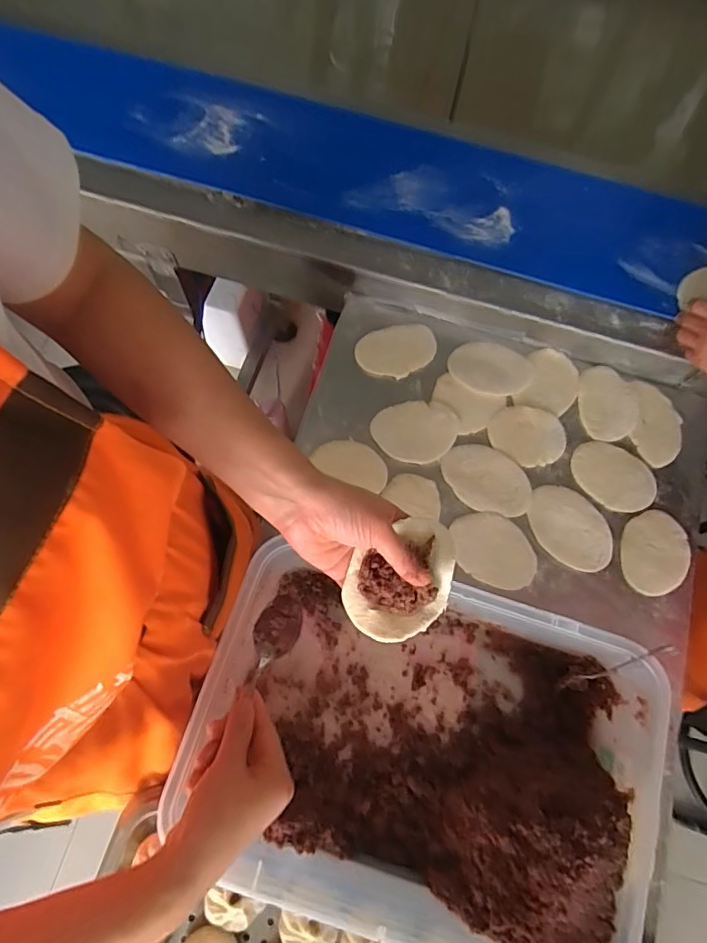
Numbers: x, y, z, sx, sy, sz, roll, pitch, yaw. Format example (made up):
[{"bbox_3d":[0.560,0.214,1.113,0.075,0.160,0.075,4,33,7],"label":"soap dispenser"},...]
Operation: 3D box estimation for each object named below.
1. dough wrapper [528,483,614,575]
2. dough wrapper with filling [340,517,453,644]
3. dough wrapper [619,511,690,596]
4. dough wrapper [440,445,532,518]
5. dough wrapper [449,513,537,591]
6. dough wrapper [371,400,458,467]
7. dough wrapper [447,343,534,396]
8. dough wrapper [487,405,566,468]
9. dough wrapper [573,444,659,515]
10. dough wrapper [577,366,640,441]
[{"bbox_3d":[0.258,0.065,0.610,0.077,0.009,0.109,-39,78,-12],"label":"dough wrapper"},{"bbox_3d":[0.040,0.084,0.394,0.096,0.022,0.069,-40,79,-12],"label":"dough wrapper with filling"},{"bbox_3d":[0.353,0.095,0.600,0.073,0.009,0.096,14,76,14],"label":"dough wrapper"},{"bbox_3d":[0.162,0.010,0.625,0.112,0.008,0.074,32,75,7],"label":"dough wrapper"},{"bbox_3d":[0.163,0.090,0.601,0.101,0.008,0.076,25,75,11],"label":"dough wrapper"},{"bbox_3d":[0.077,-0.048,0.634,0.101,0.005,0.079,-17,77,-5],"label":"dough wrapper"},{"bbox_3d":[0.177,-0.133,0.662,0.106,0.008,0.073,8,73,0],"label":"dough wrapper"},{"bbox_3d":[0.216,-0.044,0.639,0.094,0.006,0.074,13,73,2],"label":"dough wrapper"},{"bbox_3d":[0.317,0.005,0.629,0.100,0.005,0.073,42,82,15],"label":"dough wrapper"},{"bbox_3d":[0.325,-0.087,0.656,0.076,0.012,0.096,-2,74,-3],"label":"dough wrapper"}]

